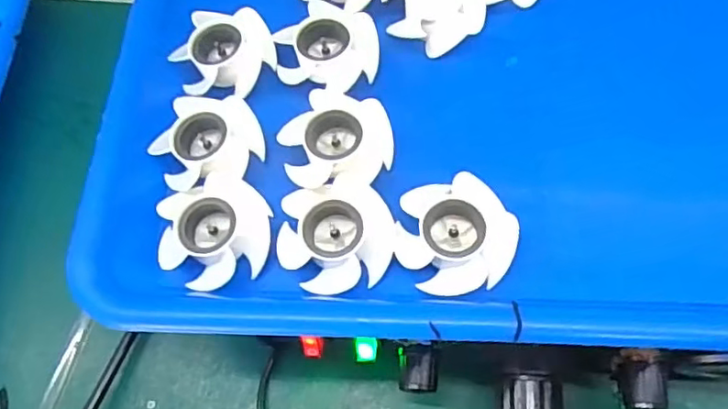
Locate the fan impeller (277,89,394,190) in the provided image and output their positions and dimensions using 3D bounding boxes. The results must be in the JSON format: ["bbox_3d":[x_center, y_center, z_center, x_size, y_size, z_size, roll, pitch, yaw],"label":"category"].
[{"bbox_3d":[-0.010,-0.024,0.243,0.040,0.013,0.042,-2,66,5],"label":"fan impeller"}]

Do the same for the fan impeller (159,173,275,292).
[{"bbox_3d":[-0.057,0.010,0.235,0.040,0.015,0.040,-11,66,1],"label":"fan impeller"}]

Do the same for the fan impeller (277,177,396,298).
[{"bbox_3d":[-0.010,0.011,0.228,0.043,0.013,0.040,-2,66,5],"label":"fan impeller"}]

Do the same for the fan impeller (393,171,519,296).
[{"bbox_3d":[0.034,0.012,0.226,0.042,0.018,0.042,-2,66,5],"label":"fan impeller"}]

